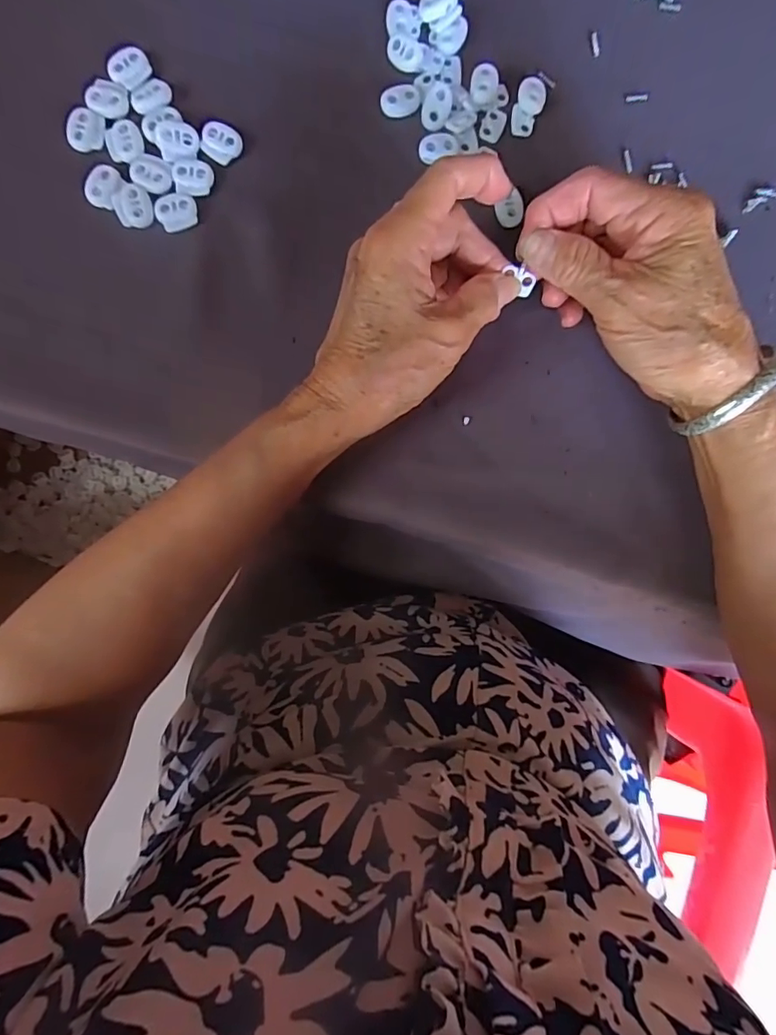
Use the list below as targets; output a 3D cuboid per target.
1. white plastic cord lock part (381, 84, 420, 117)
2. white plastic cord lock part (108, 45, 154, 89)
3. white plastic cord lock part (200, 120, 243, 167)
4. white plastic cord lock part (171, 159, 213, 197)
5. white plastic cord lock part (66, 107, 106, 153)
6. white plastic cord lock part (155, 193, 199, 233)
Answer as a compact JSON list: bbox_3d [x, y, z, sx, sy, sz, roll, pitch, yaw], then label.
[{"bbox_3d":[0.007,-0.235,0.291,0.023,0.004,0.017,-19,90,-3],"label":"white plastic cord lock part"},{"bbox_3d":[-0.141,-0.247,0.283,0.019,0.004,0.022,44,88,-1],"label":"white plastic cord lock part"},{"bbox_3d":[-0.093,-0.208,0.285,0.022,0.004,0.020,36,88,-2],"label":"white plastic cord lock part"},{"bbox_3d":[-0.108,-0.188,0.286,0.021,0.004,0.019,-1,89,-3],"label":"white plastic cord lock part"},{"bbox_3d":[-0.165,-0.213,0.284,0.018,0.005,0.022,10,89,-2],"label":"white plastic cord lock part"},{"bbox_3d":[-0.117,-0.169,0.285,0.022,0.004,0.019,-19,90,-3],"label":"white plastic cord lock part"}]

